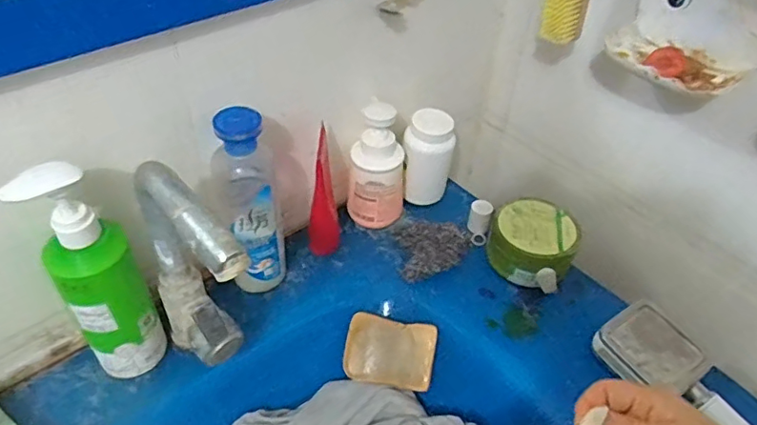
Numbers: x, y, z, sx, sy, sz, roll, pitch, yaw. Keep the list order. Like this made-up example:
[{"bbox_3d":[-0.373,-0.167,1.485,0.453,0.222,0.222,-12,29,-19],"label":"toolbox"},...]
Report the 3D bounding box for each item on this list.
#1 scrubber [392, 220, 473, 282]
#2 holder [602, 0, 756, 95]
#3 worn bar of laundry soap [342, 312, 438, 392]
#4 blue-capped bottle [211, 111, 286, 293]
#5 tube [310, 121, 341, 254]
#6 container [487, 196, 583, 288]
[{"bbox_3d":[0.068,0.050,0.690,0.098,0.039,0.082,1,44,-3],"label":"scrubber"},{"bbox_3d":[0.309,-0.173,0.537,0.082,0.083,0.167,-29,53,-29],"label":"holder"},{"bbox_3d":[0.012,0.160,0.634,0.105,0.017,0.075,6,76,19],"label":"worn bar of laundry soap"},{"bbox_3d":[-0.133,-0.004,0.572,0.062,0.217,0.047,-8,45,-12],"label":"blue-capped bottle"},{"bbox_3d":[-0.065,-0.019,0.648,0.040,0.151,0.050,-1,44,-5],"label":"tube"},{"bbox_3d":[0.188,0.041,0.684,0.100,0.074,0.100,2,44,-2],"label":"container"}]

